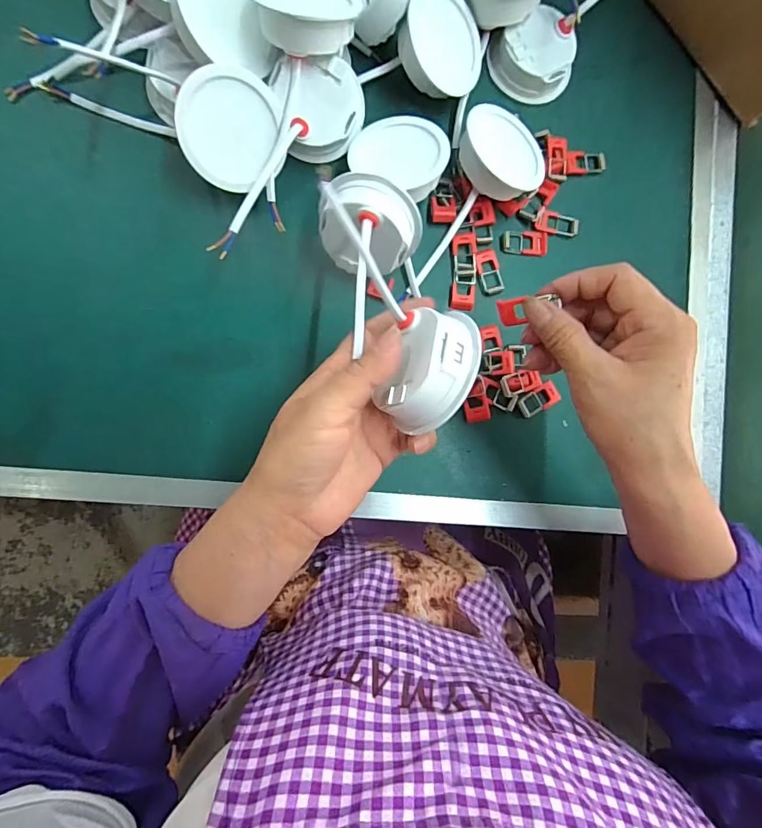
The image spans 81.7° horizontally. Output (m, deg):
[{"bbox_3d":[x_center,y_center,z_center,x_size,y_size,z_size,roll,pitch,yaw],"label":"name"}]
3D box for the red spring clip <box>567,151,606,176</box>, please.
[{"bbox_3d":[0.171,-0.210,0.369,0.035,0.007,0.018,-1,89,-8],"label":"red spring clip"}]

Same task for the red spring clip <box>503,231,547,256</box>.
[{"bbox_3d":[0.117,-0.140,0.357,0.036,0.005,0.018,2,88,-8],"label":"red spring clip"}]

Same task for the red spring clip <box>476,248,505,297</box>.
[{"bbox_3d":[0.087,-0.114,0.352,0.019,0.004,0.035,-20,92,-8],"label":"red spring clip"}]

